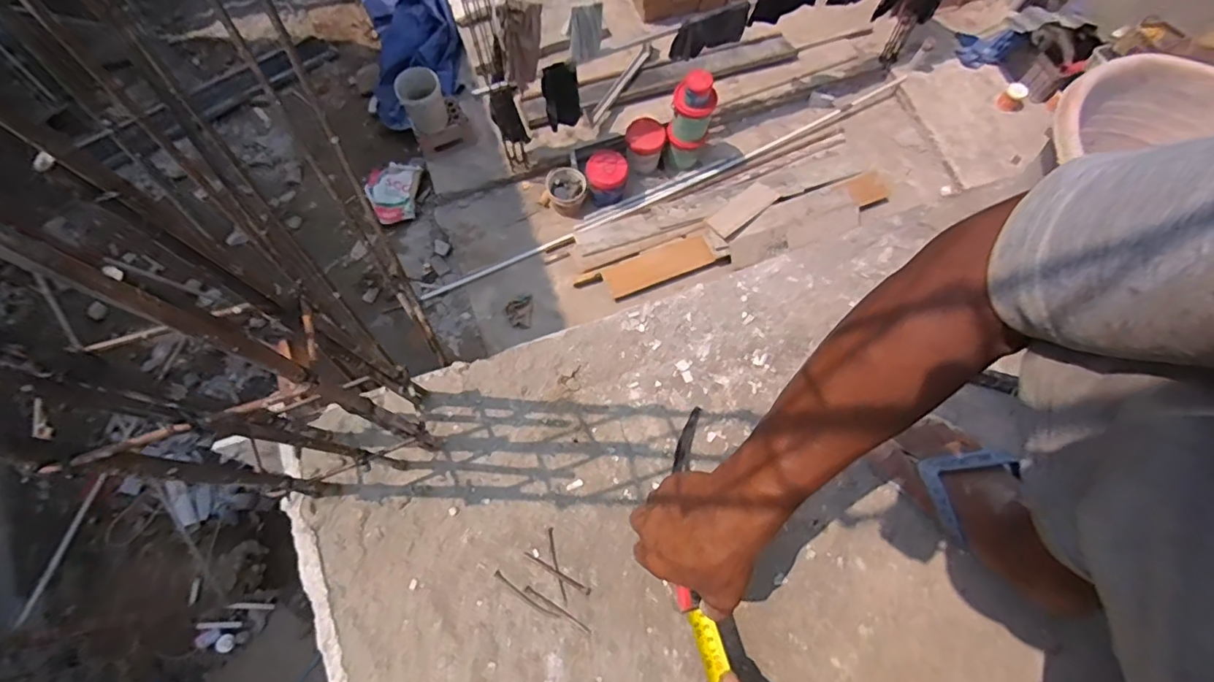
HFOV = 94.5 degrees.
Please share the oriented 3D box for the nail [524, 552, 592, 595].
[{"bbox_3d":[-0.048,0.226,0.545,0.073,0.004,0.006,28,73,8],"label":"nail"}]

